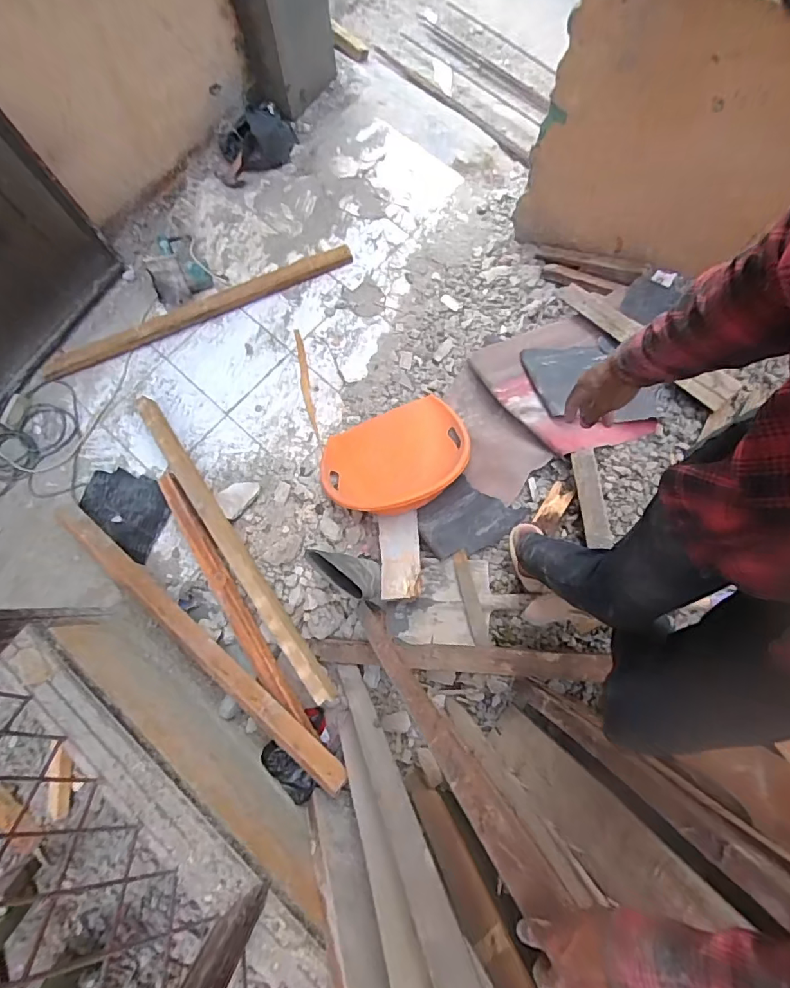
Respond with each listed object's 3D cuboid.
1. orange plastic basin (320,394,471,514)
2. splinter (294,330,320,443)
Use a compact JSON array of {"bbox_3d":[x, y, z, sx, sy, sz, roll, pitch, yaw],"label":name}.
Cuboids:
[{"bbox_3d":[-0.003,-0.106,1.458,0.445,0.164,0.338,-19,78,-3],"label":"orange plastic basin"},{"bbox_3d":[-0.299,-0.369,1.643,0.032,0.015,0.401,-11,78,-2],"label":"splinter"}]

